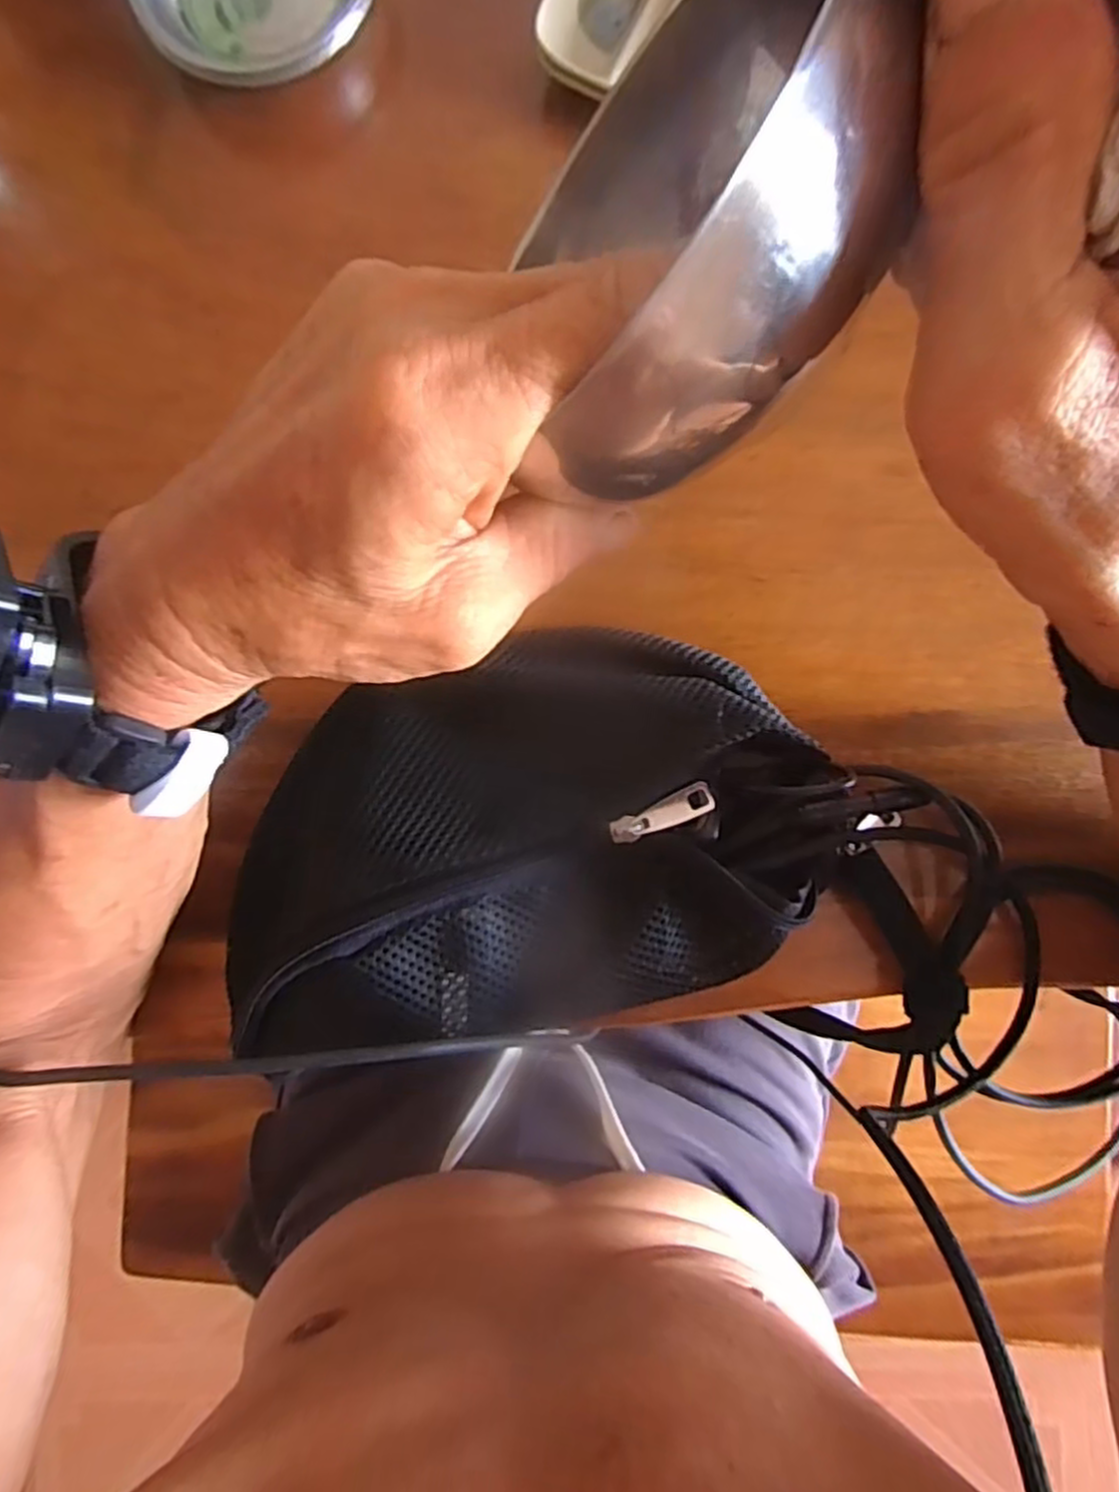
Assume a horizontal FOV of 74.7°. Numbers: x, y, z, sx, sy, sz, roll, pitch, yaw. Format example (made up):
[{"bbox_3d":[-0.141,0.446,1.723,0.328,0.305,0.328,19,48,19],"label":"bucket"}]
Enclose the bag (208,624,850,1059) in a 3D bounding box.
[{"bbox_3d":[-0.019,0.036,0.306,0.260,0.070,0.149,-12,90,3],"label":"bag"}]

